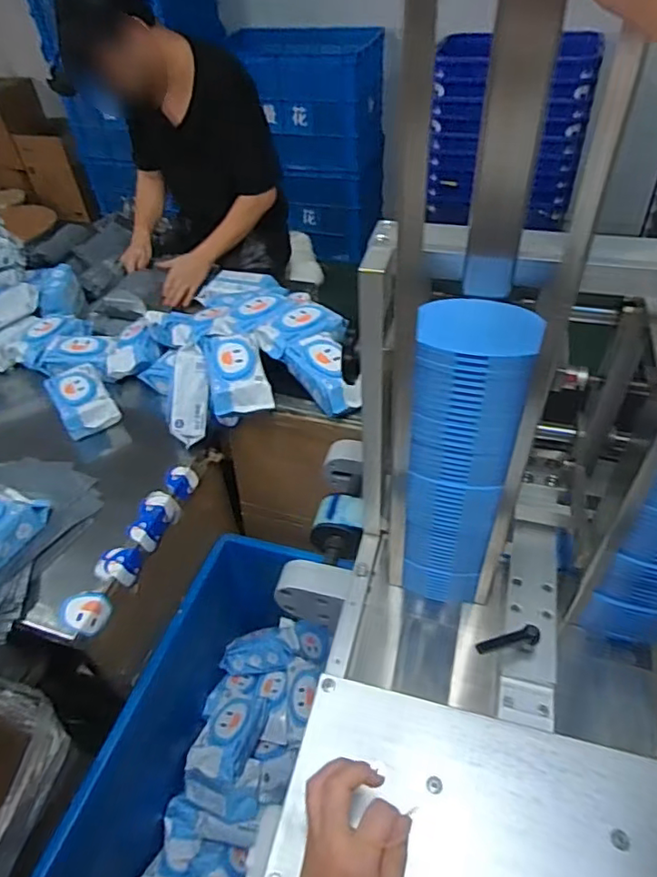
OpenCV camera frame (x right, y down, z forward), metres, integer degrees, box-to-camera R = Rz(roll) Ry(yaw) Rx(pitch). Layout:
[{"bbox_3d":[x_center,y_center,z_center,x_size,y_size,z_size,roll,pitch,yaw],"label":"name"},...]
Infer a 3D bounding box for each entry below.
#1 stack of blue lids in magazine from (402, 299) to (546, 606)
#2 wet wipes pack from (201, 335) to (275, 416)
[{"bbox_3d":[0.125,0.029,0.542,0.088,0.362,0.072,13,47,17],"label":"stack of blue lids in magazine"},{"bbox_3d":[-0.177,-0.137,1.076,0.104,0.069,0.203,-12,45,-8],"label":"wet wipes pack"}]

